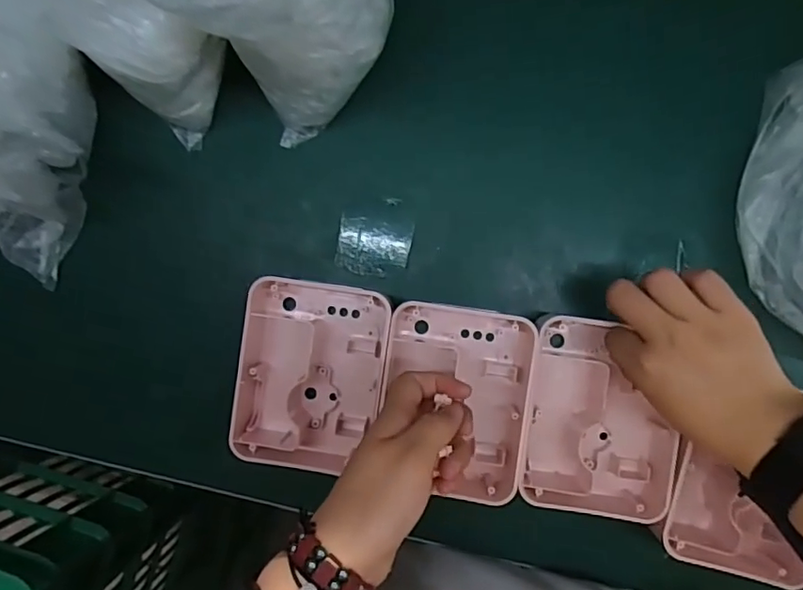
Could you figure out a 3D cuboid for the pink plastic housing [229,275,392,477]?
[{"bbox_3d":[-0.065,0.059,0.406,0.102,0.041,0.132,9,92,4],"label":"pink plastic housing"}]

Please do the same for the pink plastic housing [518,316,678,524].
[{"bbox_3d":[0.136,0.084,0.389,0.100,0.041,0.126,8,92,4],"label":"pink plastic housing"}]

